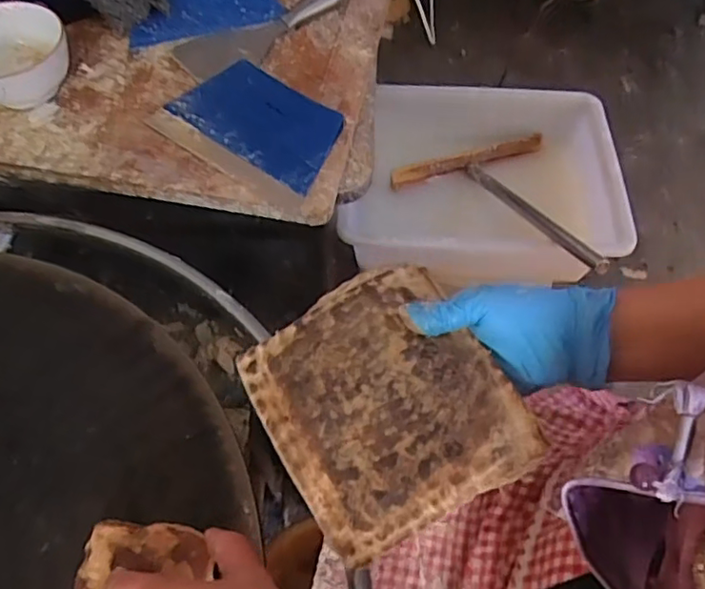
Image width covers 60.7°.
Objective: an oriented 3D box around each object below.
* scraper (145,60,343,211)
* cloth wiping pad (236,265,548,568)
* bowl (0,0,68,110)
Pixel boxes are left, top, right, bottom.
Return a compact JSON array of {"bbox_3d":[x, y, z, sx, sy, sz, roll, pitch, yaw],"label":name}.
[{"bbox_3d":[-0.101,-0.171,0.616,0.187,0.018,0.122,34,64,19],"label":"scraper"},{"bbox_3d":[0.019,0.063,0.378,0.142,0.015,0.156,-26,62,-15],"label":"cloth wiping pad"},{"bbox_3d":[-0.354,-0.246,0.632,0.113,0.061,0.111,0,59,0],"label":"bowl"}]

